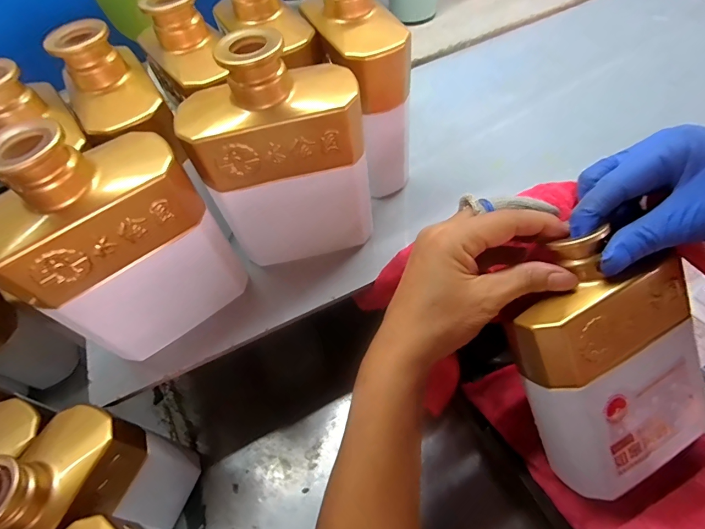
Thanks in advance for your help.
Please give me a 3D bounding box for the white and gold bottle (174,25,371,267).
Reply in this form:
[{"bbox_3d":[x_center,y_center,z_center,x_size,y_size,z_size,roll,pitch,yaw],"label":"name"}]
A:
[{"bbox_3d":[-0.043,-0.066,0.268,0.110,0.155,0.052,-17,58,-6],"label":"white and gold bottle"}]

